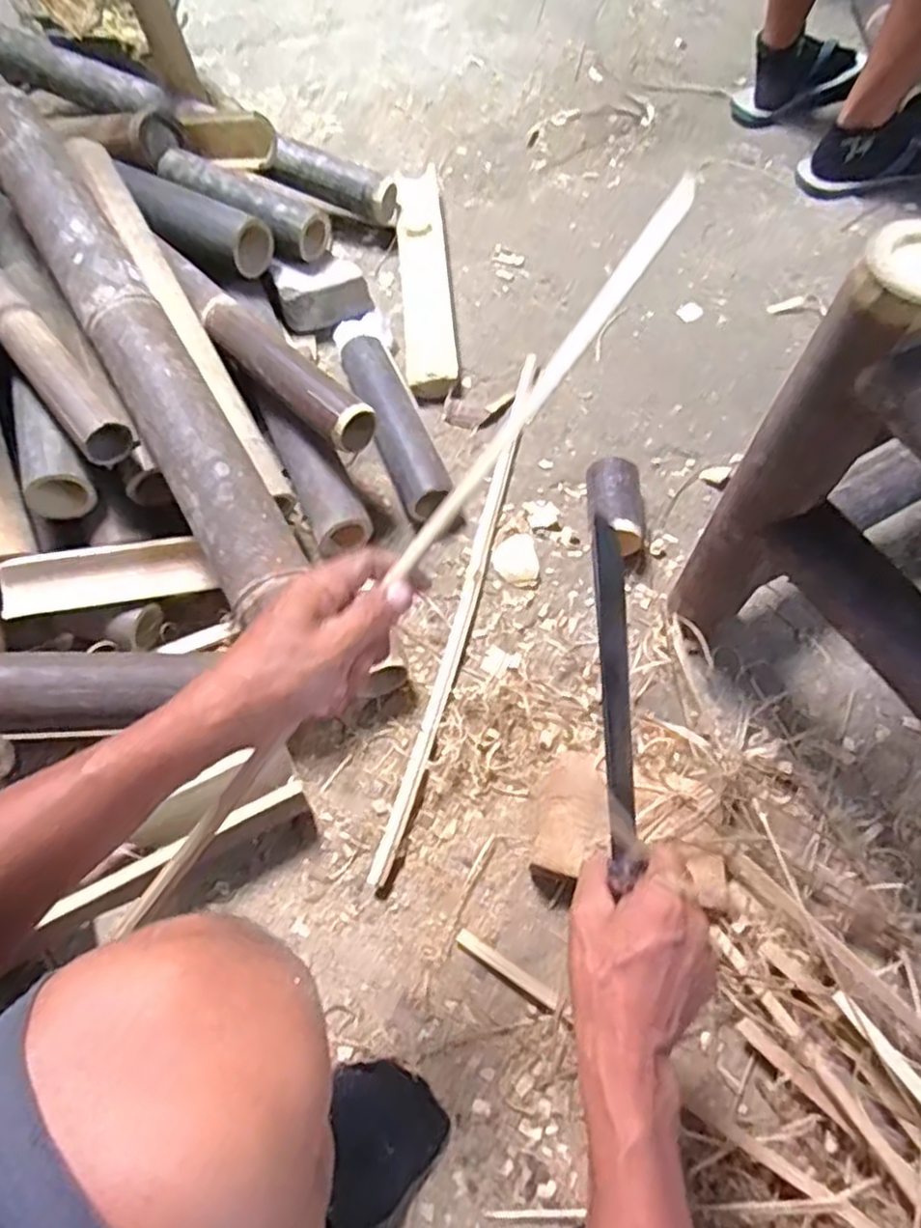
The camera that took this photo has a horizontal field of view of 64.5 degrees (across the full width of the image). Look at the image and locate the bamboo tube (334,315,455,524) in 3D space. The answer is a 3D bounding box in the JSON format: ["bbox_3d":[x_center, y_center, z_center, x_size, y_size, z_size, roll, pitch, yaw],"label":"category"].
[{"bbox_3d":[-0.089,-0.259,0.908,0.064,0.050,0.326,-20,64,-9],"label":"bamboo tube"}]

